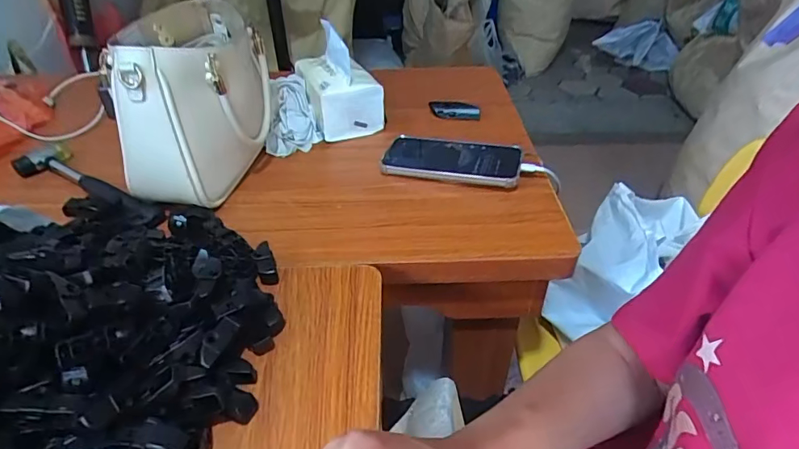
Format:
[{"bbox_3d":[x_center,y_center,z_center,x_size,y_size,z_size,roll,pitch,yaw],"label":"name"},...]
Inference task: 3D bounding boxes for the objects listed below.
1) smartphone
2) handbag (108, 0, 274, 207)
[{"bbox_3d":[0.064,-0.084,0.604,0.170,0.012,0.087,8,42,17],"label":"smartphone"},{"bbox_3d":[-0.233,-0.144,0.567,0.144,0.173,0.215,-6,40,-8],"label":"handbag"}]

